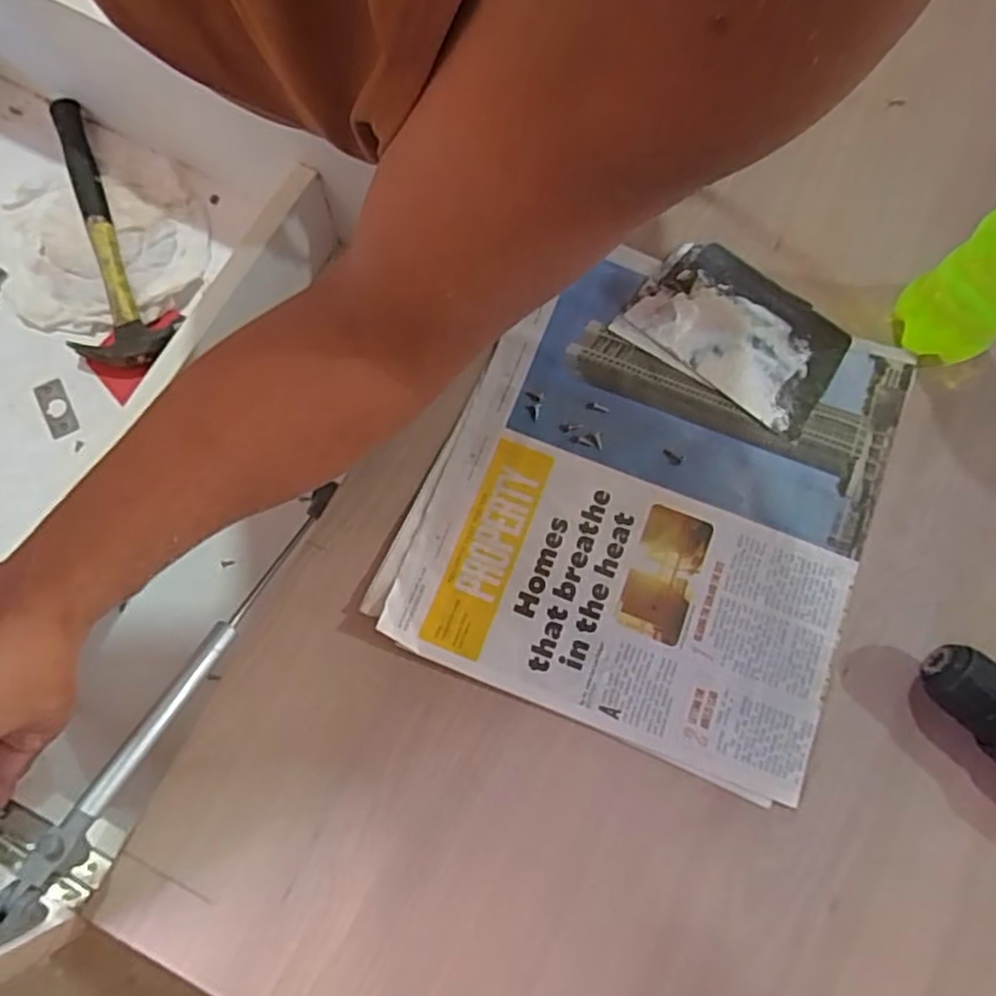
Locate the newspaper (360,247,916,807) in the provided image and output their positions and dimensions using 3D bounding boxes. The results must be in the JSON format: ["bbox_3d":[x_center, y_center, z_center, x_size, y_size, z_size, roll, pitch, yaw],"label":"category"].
[{"bbox_3d":[0.098,-0.003,0.458,0.276,0.012,0.297,22,76,5],"label":"newspaper"}]

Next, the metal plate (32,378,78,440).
[{"bbox_3d":[-0.413,-0.084,0.656,0.028,0.004,0.057,-28,78,-8],"label":"metal plate"}]

